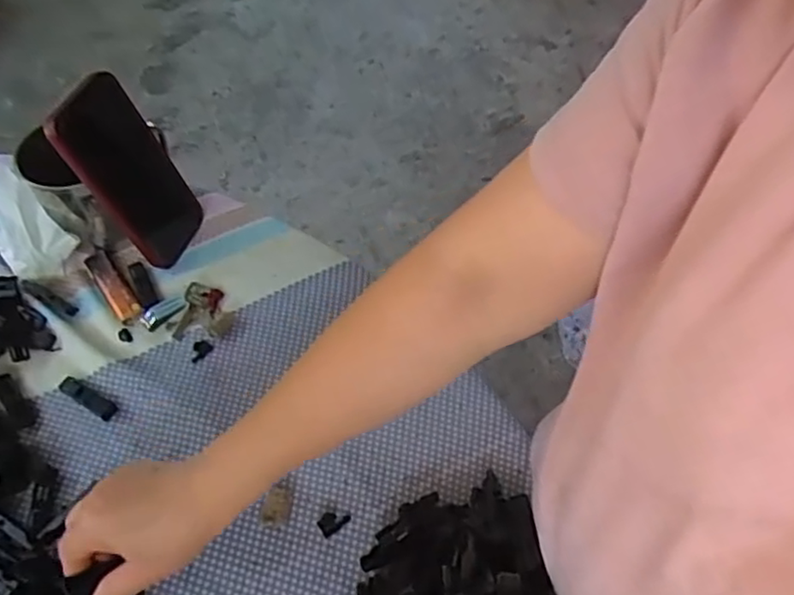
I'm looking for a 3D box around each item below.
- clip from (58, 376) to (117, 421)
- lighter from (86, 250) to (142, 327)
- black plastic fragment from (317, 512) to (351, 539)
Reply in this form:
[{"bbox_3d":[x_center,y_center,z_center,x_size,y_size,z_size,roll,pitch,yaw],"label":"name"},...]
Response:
[{"bbox_3d":[-0.242,0.077,0.511,0.055,0.005,0.013,28,58,15],"label":"clip"},{"bbox_3d":[-0.246,-0.009,0.569,0.021,0.009,0.084,-32,63,-22],"label":"lighter"},{"bbox_3d":[-0.046,0.157,0.463,0.022,0.004,0.015,-30,62,-22],"label":"black plastic fragment"}]

